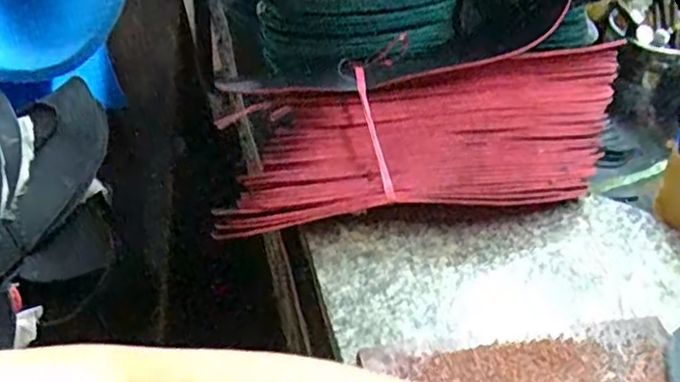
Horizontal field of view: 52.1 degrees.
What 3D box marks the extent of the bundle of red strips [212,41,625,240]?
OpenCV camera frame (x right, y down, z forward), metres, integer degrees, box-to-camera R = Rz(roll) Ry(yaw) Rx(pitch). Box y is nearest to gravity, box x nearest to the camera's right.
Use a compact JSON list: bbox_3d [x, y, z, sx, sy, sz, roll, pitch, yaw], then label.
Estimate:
[{"bbox_3d":[0.070,-0.034,0.479,0.303,0.031,0.100,-9,75,-14],"label":"bundle of red strips"}]

